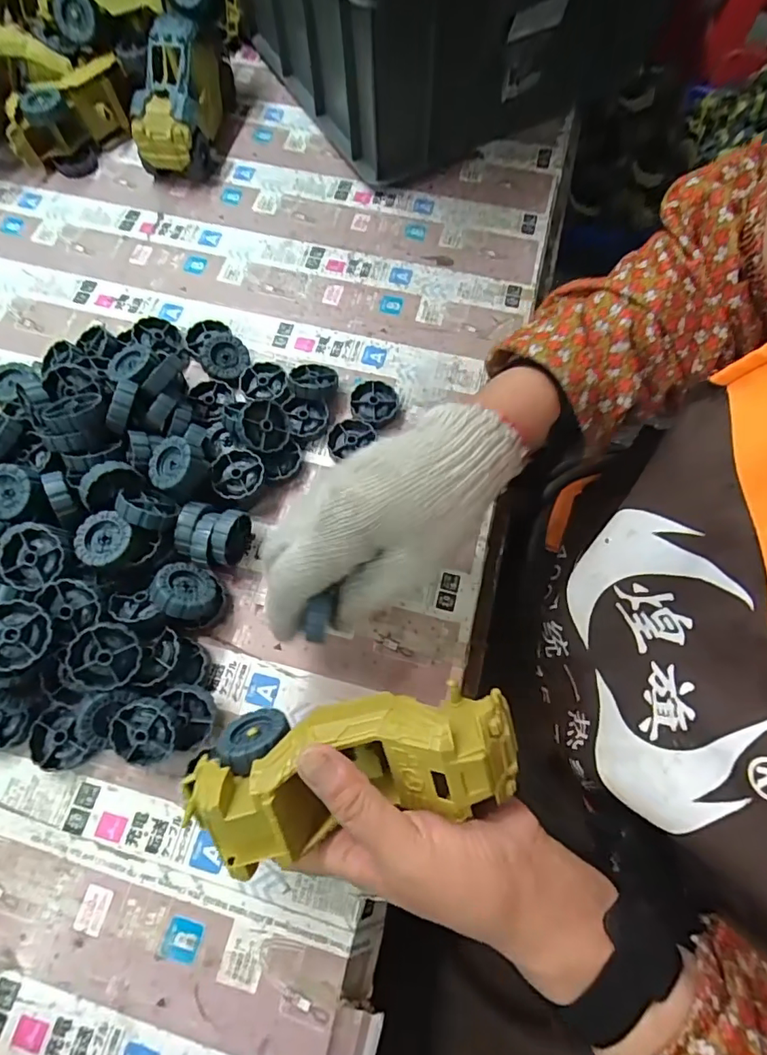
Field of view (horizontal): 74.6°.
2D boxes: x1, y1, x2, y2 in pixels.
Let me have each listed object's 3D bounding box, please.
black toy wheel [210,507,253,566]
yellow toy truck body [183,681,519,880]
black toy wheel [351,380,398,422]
[{"bbox_3d":[-0.107,0.008,0.358,0.017,0.039,0.037,6,69,2],"label":"black toy wheel"},{"bbox_3d":[-0.019,0.124,0.261,0.167,0.053,0.064,-16,70,0],"label":"yellow toy truck body"},{"bbox_3d":[-0.008,-0.102,0.410,0.036,0.011,0.037,0,69,0],"label":"black toy wheel"}]

